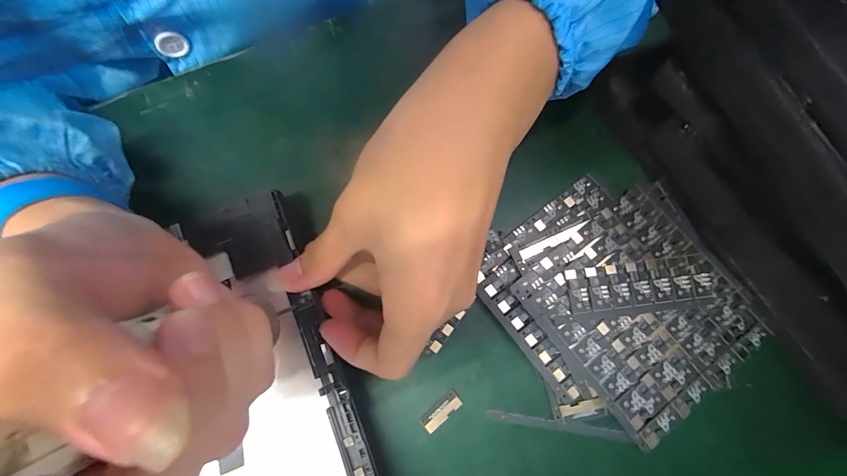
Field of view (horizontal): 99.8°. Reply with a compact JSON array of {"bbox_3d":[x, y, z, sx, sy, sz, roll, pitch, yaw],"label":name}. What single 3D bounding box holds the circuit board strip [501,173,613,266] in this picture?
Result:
[{"bbox_3d":[0.084,-0.011,0.224,0.073,0.006,0.024,-37,81,-6],"label":"circuit board strip"}]

